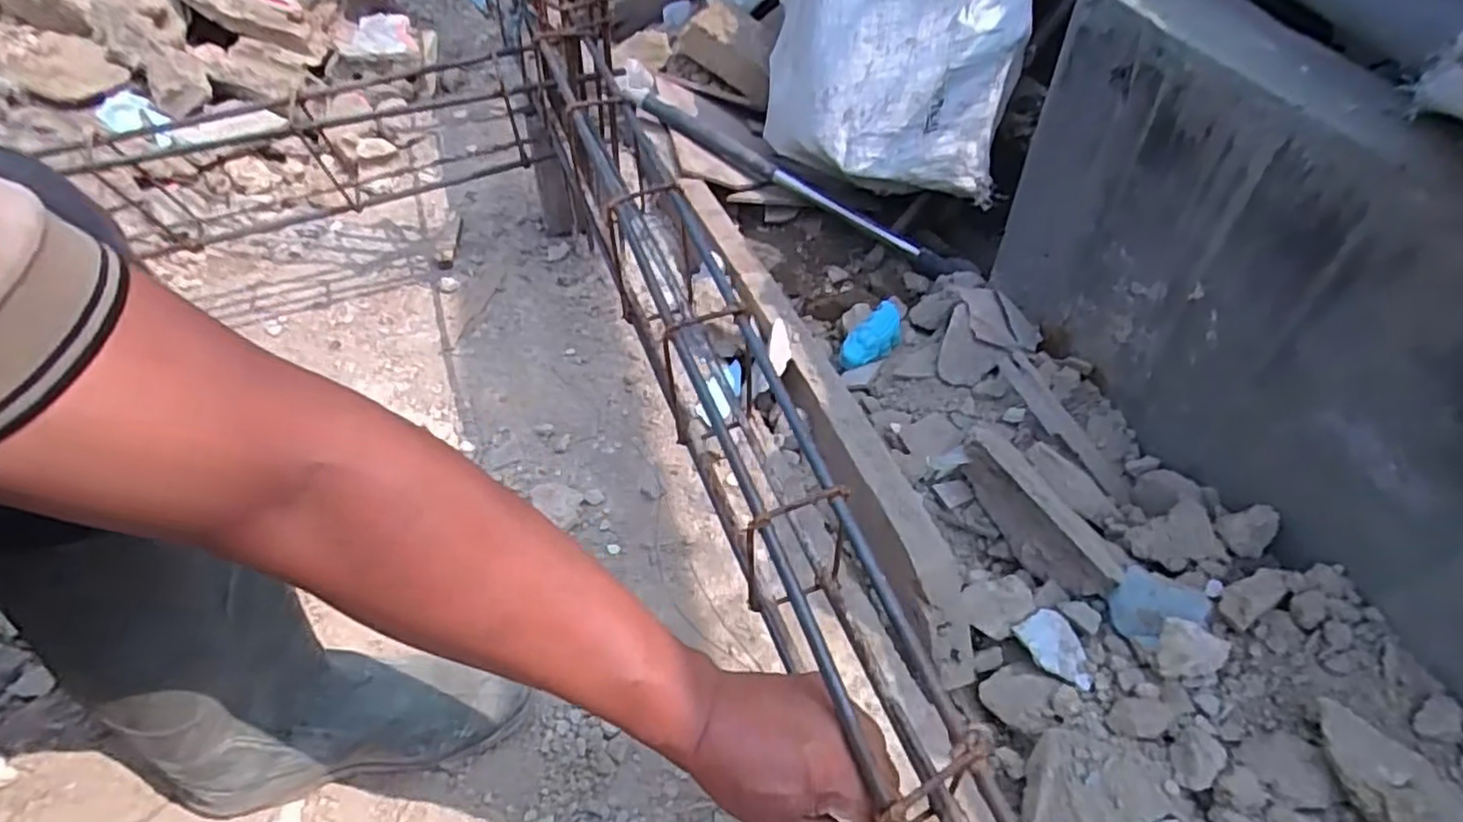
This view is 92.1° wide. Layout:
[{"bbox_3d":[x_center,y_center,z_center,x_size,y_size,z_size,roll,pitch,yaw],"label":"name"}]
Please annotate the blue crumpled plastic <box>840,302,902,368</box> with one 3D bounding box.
[{"bbox_3d":[0.207,-0.110,1.033,0.065,0.048,0.108,27,54,23],"label":"blue crumpled plastic"}]

